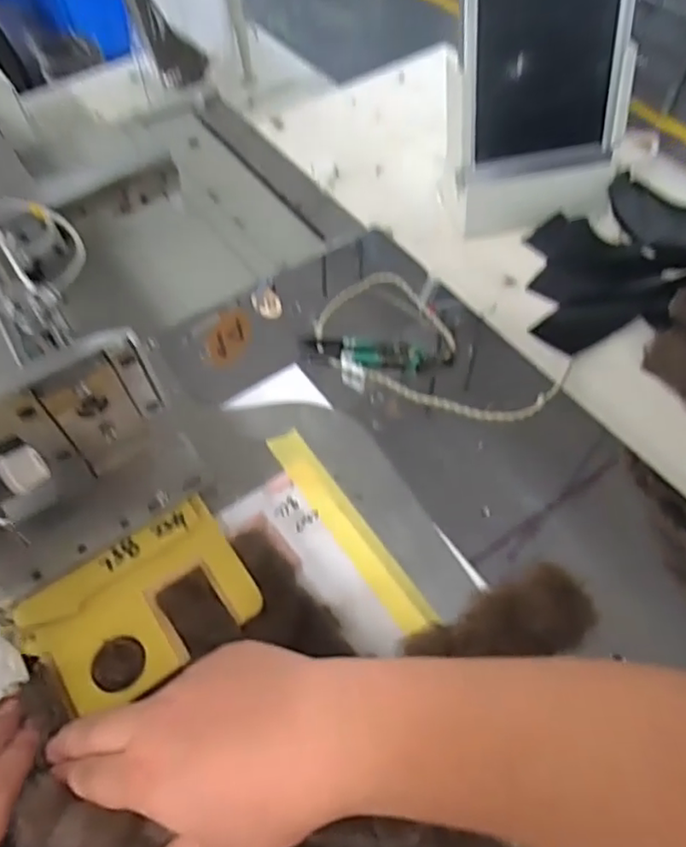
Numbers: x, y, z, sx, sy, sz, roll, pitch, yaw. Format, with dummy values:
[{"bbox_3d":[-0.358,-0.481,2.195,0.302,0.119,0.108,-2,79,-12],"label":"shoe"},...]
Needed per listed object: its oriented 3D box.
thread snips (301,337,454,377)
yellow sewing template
[{"bbox_3d":[0.028,-0.056,0.498,0.118,0.009,0.028,10,58,8],"label":"thread snips"},{"bbox_3d":[-0.125,0.115,0.387,0.130,0.010,0.088,-34,62,-19],"label":"yellow sewing template"}]

